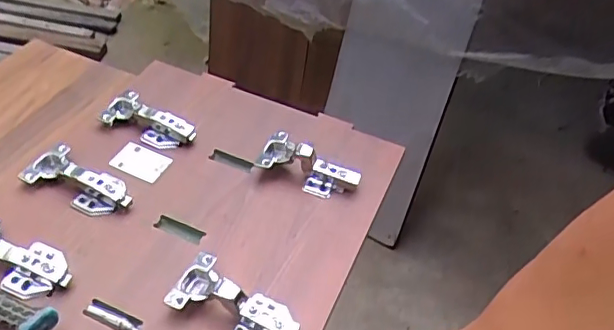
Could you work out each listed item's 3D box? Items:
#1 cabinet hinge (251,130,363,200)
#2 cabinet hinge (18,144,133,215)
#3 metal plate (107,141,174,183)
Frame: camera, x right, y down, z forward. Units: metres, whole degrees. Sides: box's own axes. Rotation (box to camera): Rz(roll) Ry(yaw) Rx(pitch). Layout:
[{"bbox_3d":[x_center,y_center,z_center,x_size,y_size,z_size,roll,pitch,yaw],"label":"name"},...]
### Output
[{"bbox_3d":[0.003,-0.001,0.644,0.116,0.038,0.046,19,47,12],"label":"cabinet hinge"},{"bbox_3d":[-0.244,0.014,0.606,0.124,0.034,0.051,19,44,14],"label":"cabinet hinge"},{"bbox_3d":[-0.193,-0.004,0.657,0.066,0.007,0.040,26,63,15],"label":"metal plate"}]

